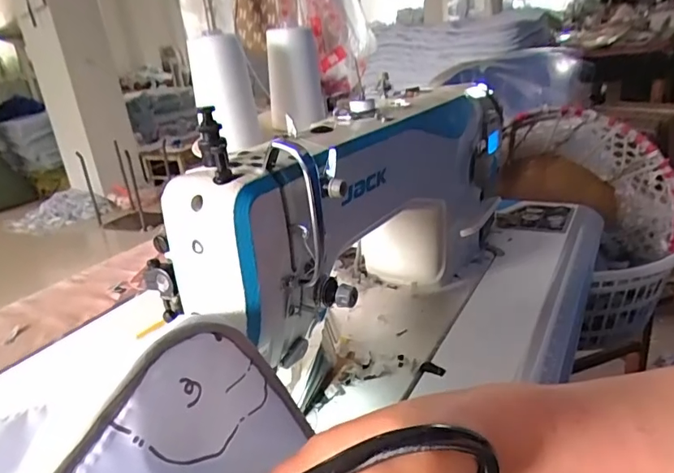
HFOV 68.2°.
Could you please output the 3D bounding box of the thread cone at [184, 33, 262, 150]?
[{"bbox_3d":[-0.166,-0.212,0.736,0.084,0.163,0.081,-10,20,-11],"label":"thread cone"}]

